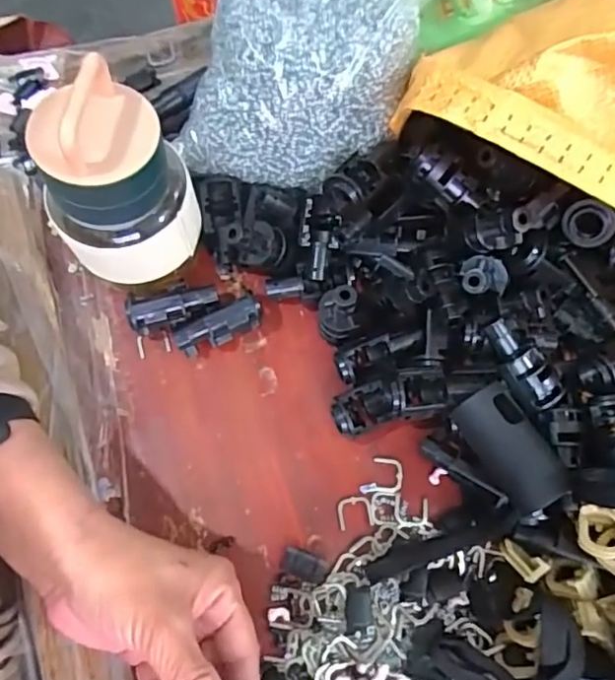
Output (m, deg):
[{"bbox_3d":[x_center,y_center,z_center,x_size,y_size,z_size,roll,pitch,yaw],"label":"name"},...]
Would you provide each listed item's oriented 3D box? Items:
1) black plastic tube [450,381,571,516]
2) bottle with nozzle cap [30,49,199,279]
[{"bbox_3d":[0.100,0.055,0.285,0.028,0.029,0.060,-30,72,-10],"label":"black plastic tube"},{"bbox_3d":[-0.100,-0.079,0.296,0.074,0.115,0.058,-21,71,-7],"label":"bottle with nozzle cap"}]

